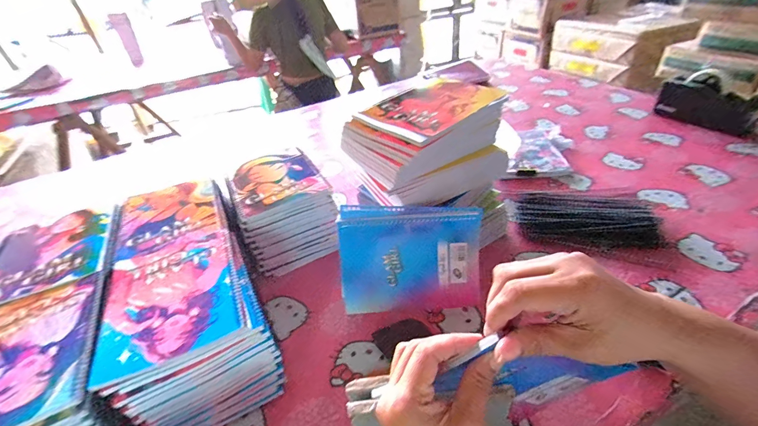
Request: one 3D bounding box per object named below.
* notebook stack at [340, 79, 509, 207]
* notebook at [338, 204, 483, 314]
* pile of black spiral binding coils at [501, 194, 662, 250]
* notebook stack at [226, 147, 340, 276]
[{"bbox_3d":[0.079,-0.111,0.546,0.228,0.110,0.154,-26,41,-24],"label":"notebook stack"},{"bbox_3d":[0.046,0.066,0.503,0.201,0.159,0.015,-4,14,5],"label":"notebook"},{"bbox_3d":[0.363,0.009,0.627,0.245,0.029,0.134,5,39,15],"label":"pile of black spiral binding coils"},{"bbox_3d":[-0.180,-0.009,0.652,0.158,0.125,0.199,-23,40,-20],"label":"notebook stack"}]

